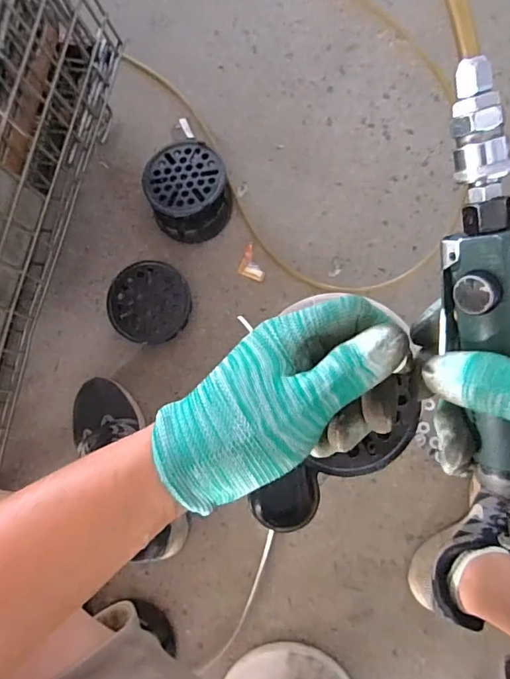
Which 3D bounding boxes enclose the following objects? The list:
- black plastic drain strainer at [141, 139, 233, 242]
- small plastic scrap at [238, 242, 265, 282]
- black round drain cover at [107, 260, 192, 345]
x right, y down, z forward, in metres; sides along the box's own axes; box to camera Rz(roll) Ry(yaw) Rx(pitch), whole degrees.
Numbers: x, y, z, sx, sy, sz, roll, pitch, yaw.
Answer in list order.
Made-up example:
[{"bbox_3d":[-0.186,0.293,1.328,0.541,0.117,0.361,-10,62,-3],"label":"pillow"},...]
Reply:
[{"bbox_3d":[-0.109,-0.250,0.762,0.131,0.058,0.166,-13,82,5],"label":"black plastic drain strainer"},{"bbox_3d":[0.000,-0.129,0.767,0.046,0.008,0.055,21,86,8],"label":"small plastic scrap"},{"bbox_3d":[-0.172,-0.059,0.753,0.130,0.037,0.129,-1,83,6],"label":"black round drain cover"}]

